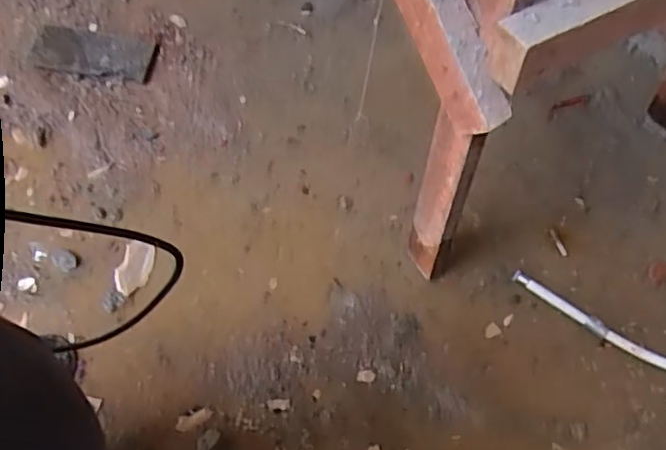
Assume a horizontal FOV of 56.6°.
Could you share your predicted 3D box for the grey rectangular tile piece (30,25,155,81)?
[{"bbox_3d":[-0.396,-0.285,1.014,0.187,0.015,0.091,8,59,0],"label":"grey rectangular tile piece"}]

